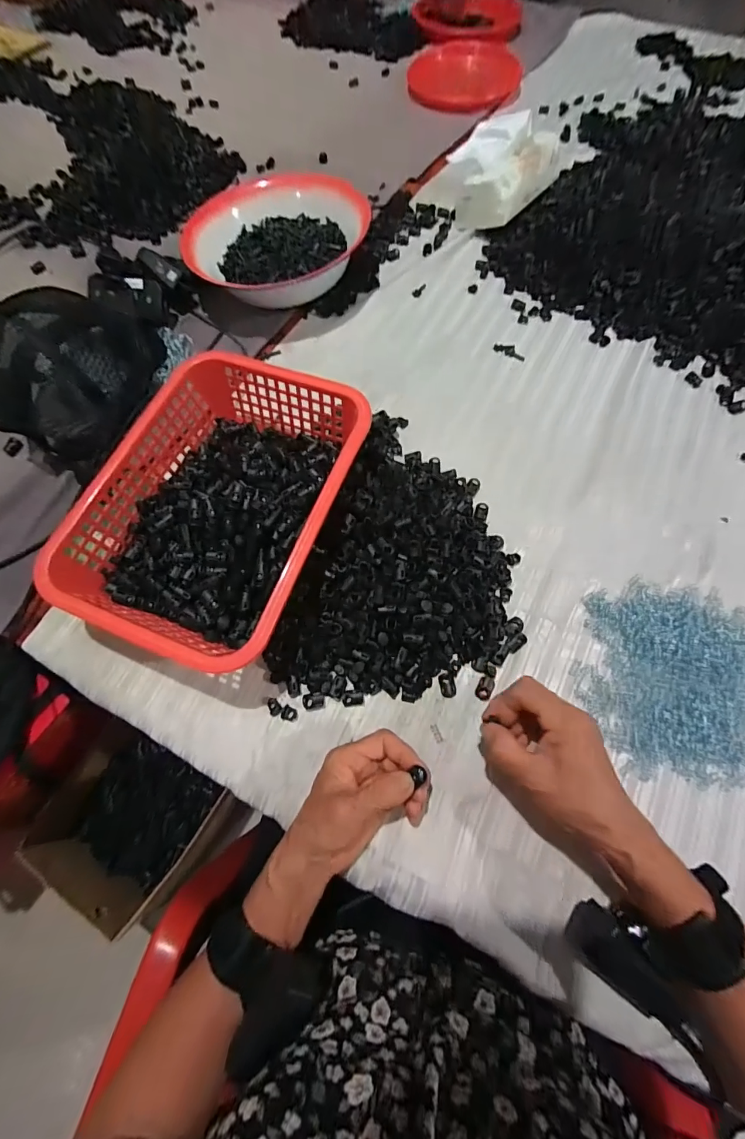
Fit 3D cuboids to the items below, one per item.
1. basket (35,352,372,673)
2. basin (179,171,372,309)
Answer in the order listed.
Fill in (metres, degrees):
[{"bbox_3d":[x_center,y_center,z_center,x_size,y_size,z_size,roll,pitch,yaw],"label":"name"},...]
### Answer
[{"bbox_3d":[-0.143,-0.064,0.427,0.214,0.085,0.294,20,70,9],"label":"basket"},{"bbox_3d":[-0.125,-0.476,0.598,0.233,0.093,0.191,3,68,2],"label":"basin"}]

